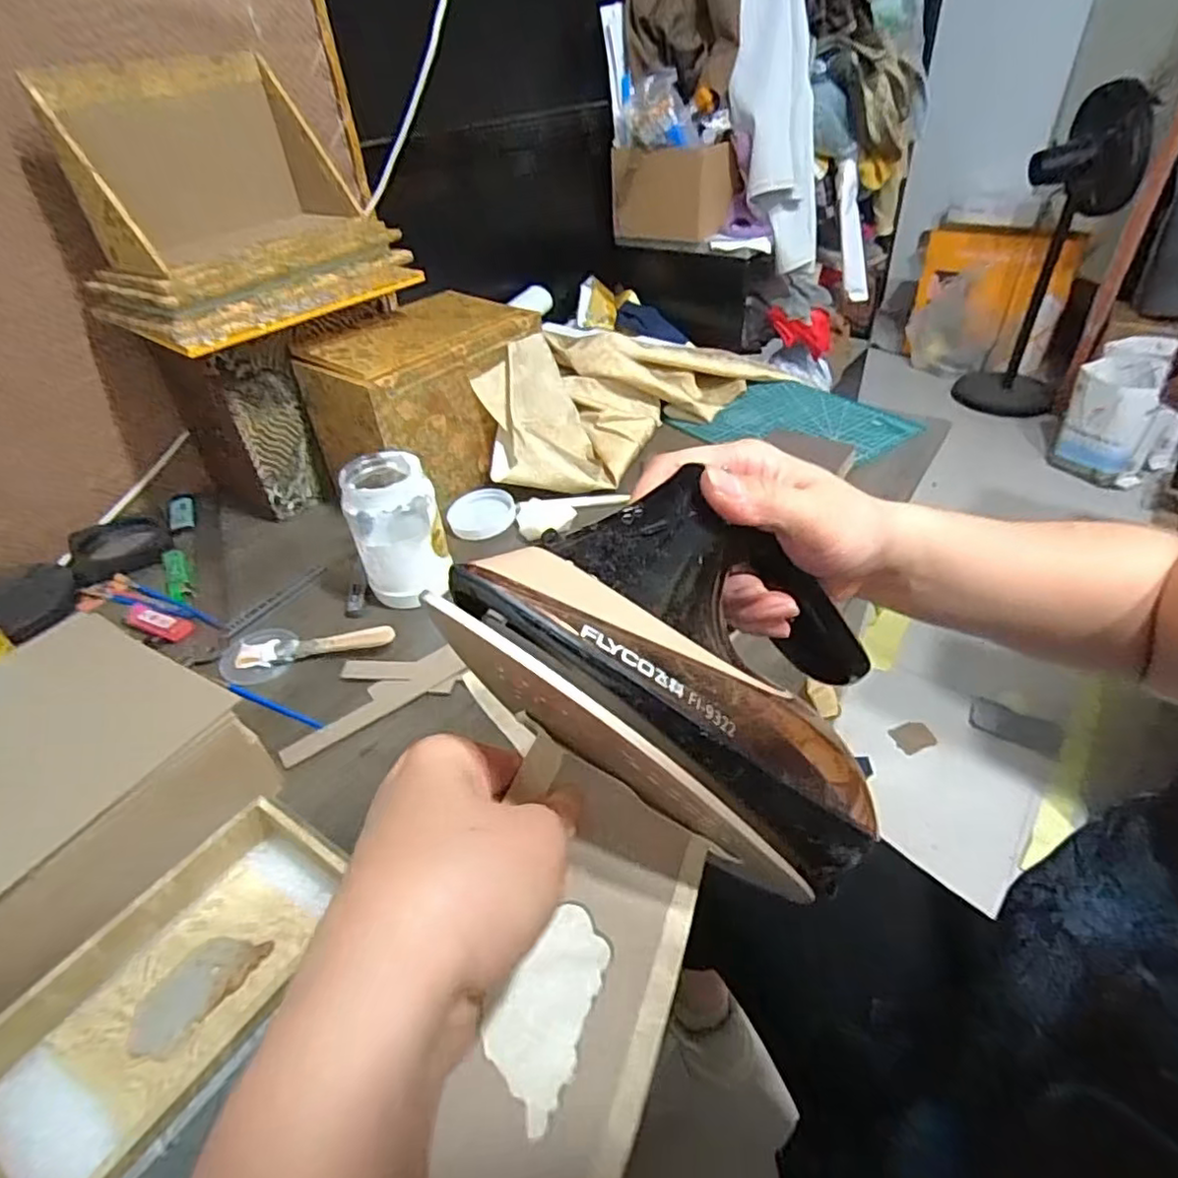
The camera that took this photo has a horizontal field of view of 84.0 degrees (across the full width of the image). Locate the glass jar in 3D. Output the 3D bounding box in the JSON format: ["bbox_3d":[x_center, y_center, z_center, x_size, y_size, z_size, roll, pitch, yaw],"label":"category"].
[{"bbox_3d":[-0.173,-0.054,0.590,0.075,0.120,0.075,-2,40,2],"label":"glass jar"}]

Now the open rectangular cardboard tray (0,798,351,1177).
[{"bbox_3d":[-0.194,0.203,0.316,0.115,0.052,0.182,21,46,26],"label":"open rectangular cardboard tray"}]

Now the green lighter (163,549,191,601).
[{"bbox_3d":[-0.414,-0.018,0.656,0.019,0.010,0.089,-22,43,-20],"label":"green lighter"}]

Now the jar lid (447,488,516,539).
[{"bbox_3d":[-0.116,-0.082,0.706,0.071,0.016,0.069,-2,40,2],"label":"jar lid"}]

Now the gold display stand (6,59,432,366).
[{"bbox_3d":[-0.323,-0.368,0.607,0.175,0.186,0.264,23,47,29],"label":"gold display stand"}]

